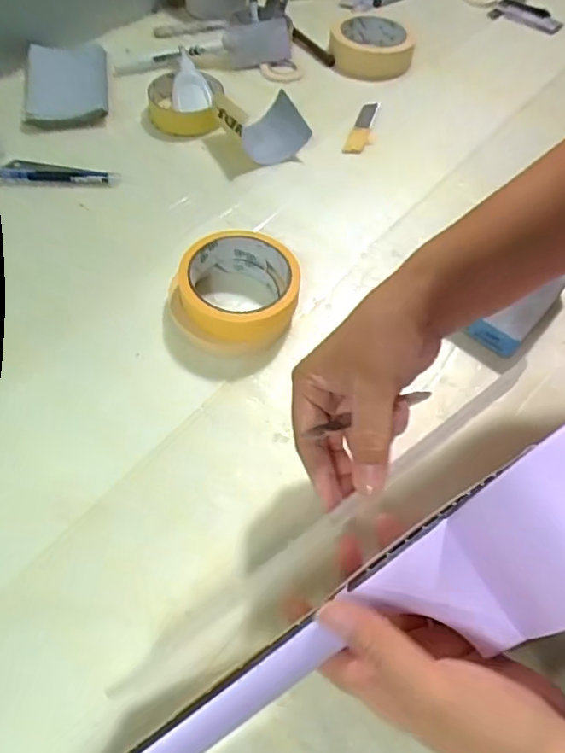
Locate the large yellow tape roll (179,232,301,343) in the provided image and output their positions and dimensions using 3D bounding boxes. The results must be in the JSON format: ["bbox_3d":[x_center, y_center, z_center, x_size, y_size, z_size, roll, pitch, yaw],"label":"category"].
[{"bbox_3d":[-0.035,-0.070,0.438,0.089,0.044,0.089,2,57,-3],"label":"large yellow tape roll"}]

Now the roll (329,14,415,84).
[{"bbox_3d":[0.106,-0.392,0.655,0.096,0.040,0.096,2,57,-3],"label":"roll"}]

